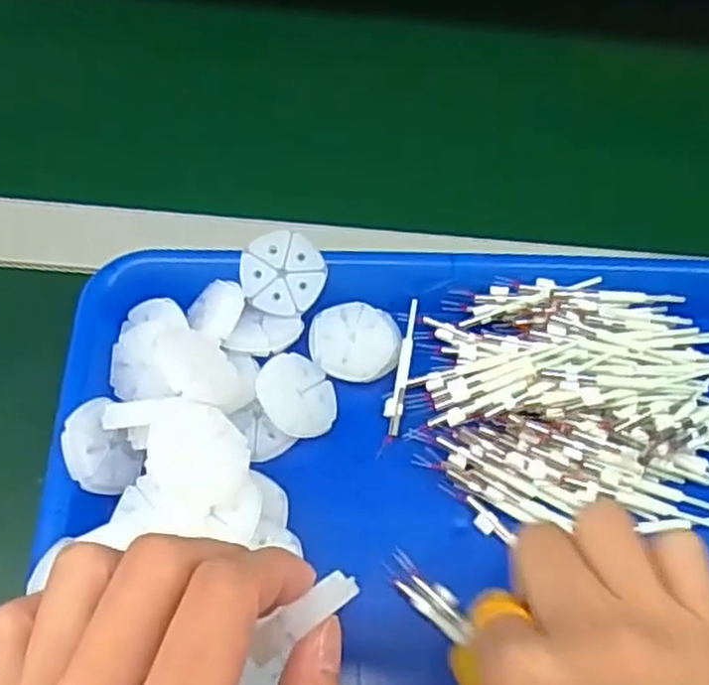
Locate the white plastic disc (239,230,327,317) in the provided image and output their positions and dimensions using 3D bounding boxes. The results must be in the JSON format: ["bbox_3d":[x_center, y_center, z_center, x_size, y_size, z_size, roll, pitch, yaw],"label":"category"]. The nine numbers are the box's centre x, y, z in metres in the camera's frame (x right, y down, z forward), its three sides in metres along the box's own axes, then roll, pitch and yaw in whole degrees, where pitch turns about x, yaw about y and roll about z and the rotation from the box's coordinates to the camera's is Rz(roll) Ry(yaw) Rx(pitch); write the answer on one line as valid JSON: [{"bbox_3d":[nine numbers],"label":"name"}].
[{"bbox_3d":[-0.032,-0.031,0.340,0.037,0.004,0.037,5,94,-5],"label":"white plastic disc"}]

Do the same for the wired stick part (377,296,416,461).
[{"bbox_3d":[0.021,0.015,0.343,0.008,0.006,0.078,11,60,2],"label":"wired stick part"}]

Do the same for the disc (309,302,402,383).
[{"bbox_3d":[0.001,0.001,0.344,0.041,0.012,0.036,-3,60,-6],"label":"disc"}]

